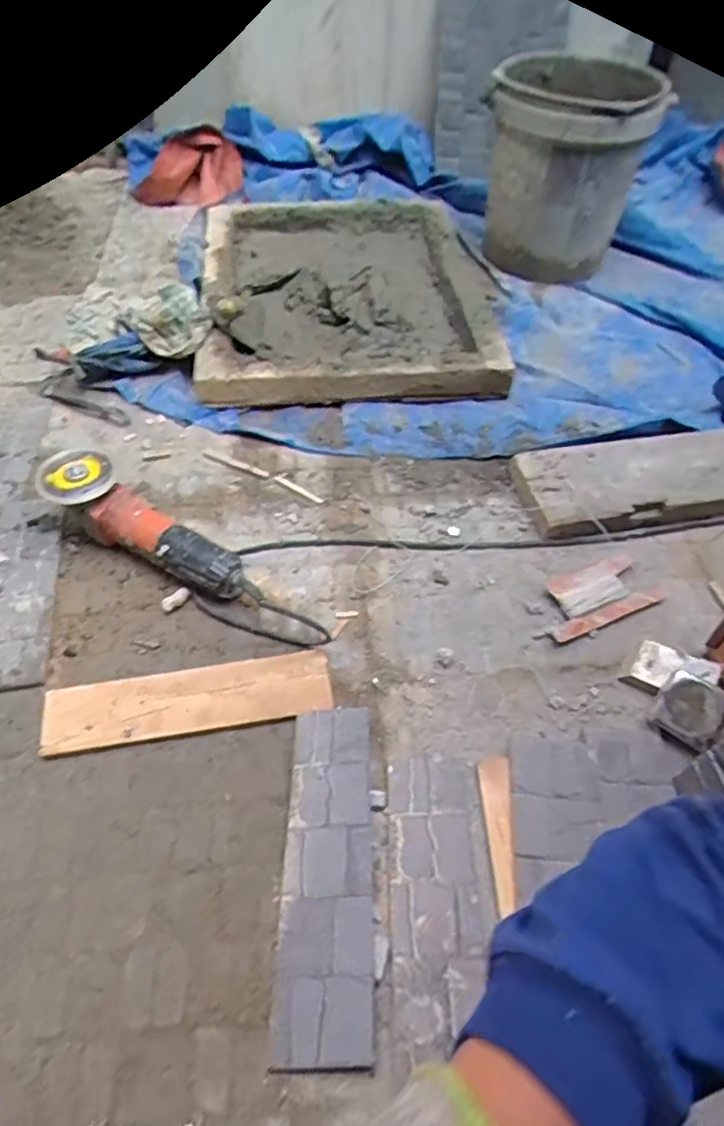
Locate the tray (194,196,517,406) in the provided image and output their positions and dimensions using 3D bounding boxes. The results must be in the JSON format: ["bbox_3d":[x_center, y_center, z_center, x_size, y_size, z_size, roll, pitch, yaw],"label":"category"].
[{"bbox_3d":[-0.010,-0.517,1.236,0.547,0.108,0.670,-3,50,-6],"label":"tray"}]

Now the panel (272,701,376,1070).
[{"bbox_3d":[-0.029,0.273,0.604,0.081,0.025,0.297,2,50,-2],"label":"panel"}]

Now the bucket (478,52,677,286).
[{"bbox_3d":[0.397,-0.781,1.313,0.301,0.327,0.340,17,51,10],"label":"bucket"}]

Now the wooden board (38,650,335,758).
[{"bbox_3d":[-0.182,0.146,0.710,0.296,0.016,0.072,-7,51,-10],"label":"wooden board"}]

